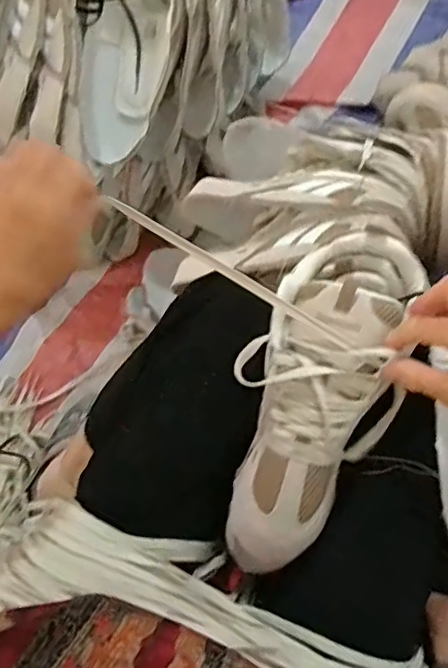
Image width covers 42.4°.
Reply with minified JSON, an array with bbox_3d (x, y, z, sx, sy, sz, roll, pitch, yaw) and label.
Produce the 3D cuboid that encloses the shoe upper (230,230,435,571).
[{"bbox_3d":[0.067,0.052,0.438,0.094,0.058,0.271,20,89,8],"label":"shoe upper"}]

